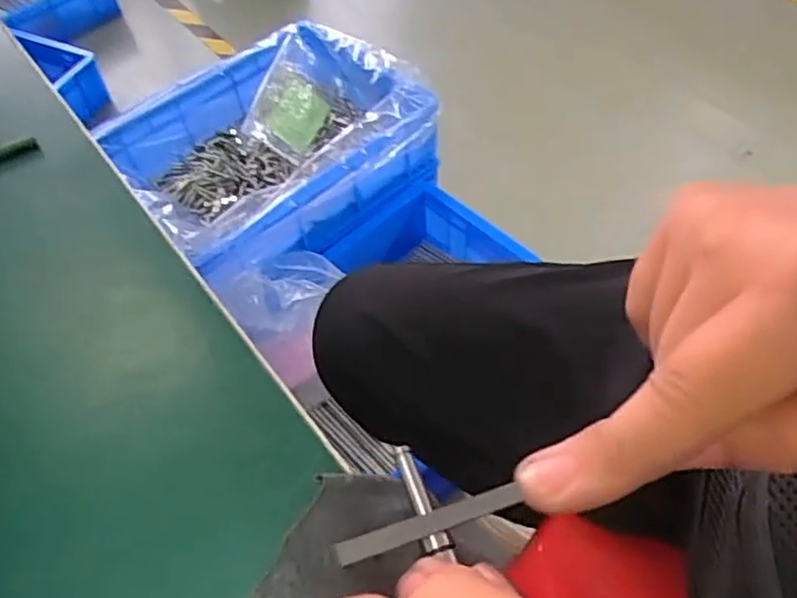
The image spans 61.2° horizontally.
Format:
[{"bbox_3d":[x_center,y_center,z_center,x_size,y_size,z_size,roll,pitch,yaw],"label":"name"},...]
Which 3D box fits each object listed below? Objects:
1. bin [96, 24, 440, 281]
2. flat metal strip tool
[{"bbox_3d":[-0.176,-0.202,0.933,0.394,0.121,0.288,-37,60,-20],"label":"bin"},{"bbox_3d":[0.007,0.051,0.154,0.043,0.004,0.005,-15,55,-13],"label":"flat metal strip tool"}]

